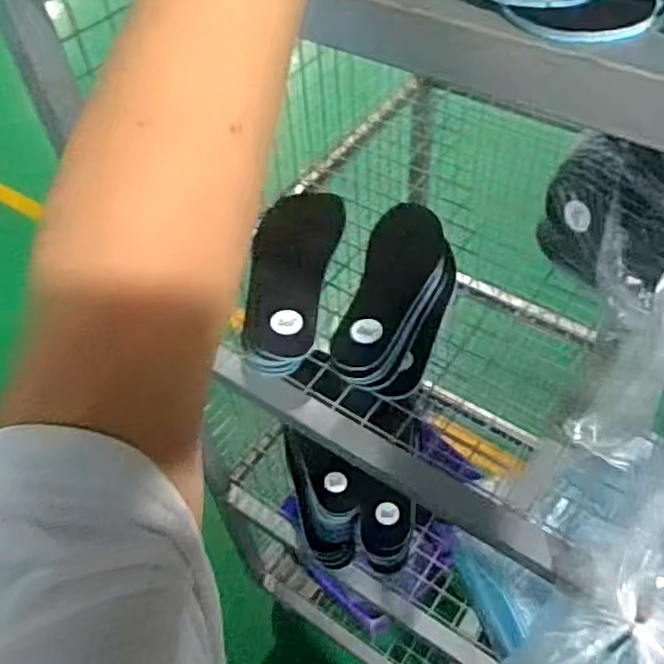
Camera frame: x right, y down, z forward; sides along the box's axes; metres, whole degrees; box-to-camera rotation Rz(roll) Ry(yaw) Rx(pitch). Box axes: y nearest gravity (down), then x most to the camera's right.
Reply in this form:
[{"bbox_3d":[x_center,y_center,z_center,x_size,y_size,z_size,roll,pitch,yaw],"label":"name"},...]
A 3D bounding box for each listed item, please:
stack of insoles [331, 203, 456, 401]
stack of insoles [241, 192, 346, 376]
[{"bbox_3d":[0.063,-0.036,0.615,0.086,0.038,0.199,11,52,12],"label":"stack of insoles"},{"bbox_3d":[-0.038,-0.055,0.627,0.087,0.046,0.189,3,51,6],"label":"stack of insoles"}]

